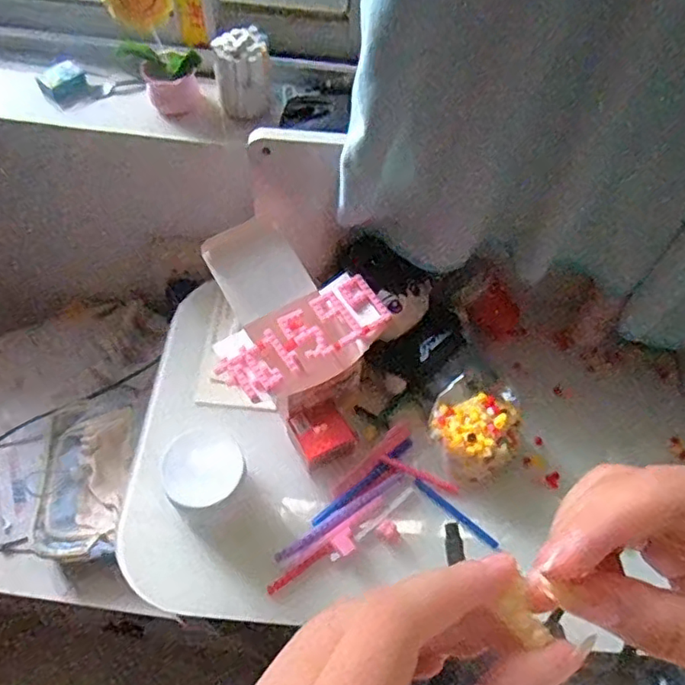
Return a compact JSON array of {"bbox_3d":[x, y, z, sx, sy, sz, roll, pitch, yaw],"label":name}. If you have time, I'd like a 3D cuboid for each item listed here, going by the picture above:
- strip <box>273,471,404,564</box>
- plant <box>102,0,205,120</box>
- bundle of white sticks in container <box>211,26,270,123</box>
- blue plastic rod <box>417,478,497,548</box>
[{"bbox_3d":[0.000,0.172,0.600,0.150,0.005,0.013,-28,62,-19],"label":"strip"},{"bbox_3d":[-0.193,-0.309,0.615,0.082,0.149,0.047,-21,60,-16],"label":"plant"},{"bbox_3d":[-0.106,-0.284,0.636,0.055,0.082,0.057,-6,57,-7],"label":"bundle of white sticks in container"},{"bbox_3d":[0.114,0.172,0.607,0.099,0.010,0.009,35,62,18],"label":"blue plastic rod"}]

